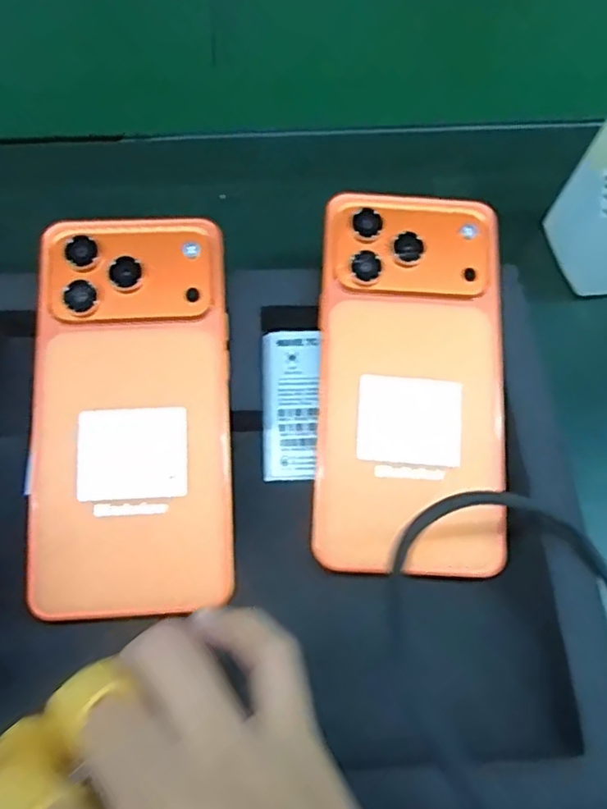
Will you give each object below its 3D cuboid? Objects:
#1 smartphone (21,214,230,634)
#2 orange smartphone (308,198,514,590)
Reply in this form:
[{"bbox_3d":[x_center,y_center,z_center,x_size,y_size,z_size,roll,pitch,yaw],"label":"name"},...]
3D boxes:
[{"bbox_3d":[-0.067,0.001,0.252,0.074,0.006,0.159,-1,77,-3],"label":"smartphone"},{"bbox_3d":[0.046,-0.012,0.263,0.077,0.006,0.157,4,78,0],"label":"orange smartphone"}]

